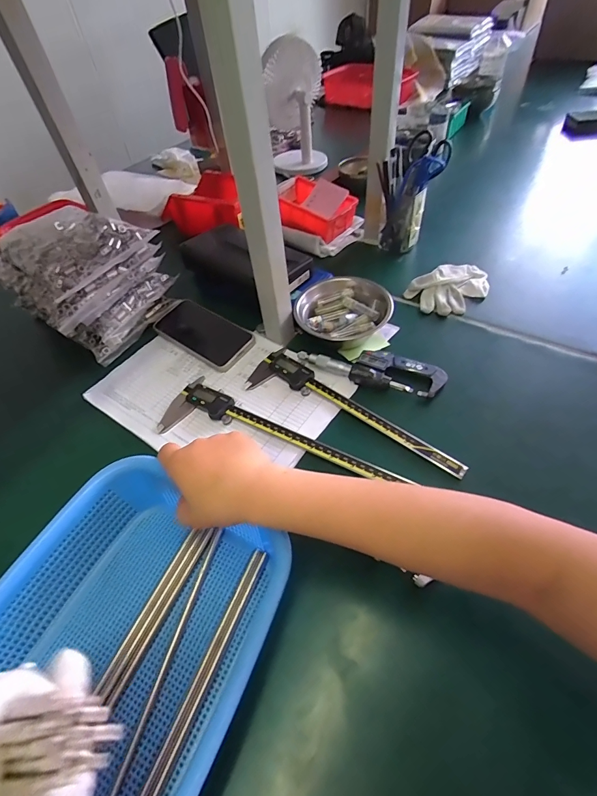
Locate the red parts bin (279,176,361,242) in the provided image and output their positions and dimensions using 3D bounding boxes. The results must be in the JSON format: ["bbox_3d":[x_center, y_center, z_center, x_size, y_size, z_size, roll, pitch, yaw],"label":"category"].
[{"bbox_3d":[0.025,-0.354,0.716,0.140,0.060,0.108,36,64,28],"label":"red parts bin"}]

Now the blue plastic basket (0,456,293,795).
[{"bbox_3d":[-0.146,0.197,0.296,0.207,0.095,0.266,20,58,14],"label":"blue plastic basket"}]

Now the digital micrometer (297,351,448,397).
[{"bbox_3d":[0.094,-0.040,0.498,0.185,0.020,0.052,13,54,15],"label":"digital micrometer"}]

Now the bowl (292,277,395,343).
[{"bbox_3d":[0.062,-0.117,0.533,0.125,0.057,0.104,-37,58,-20],"label":"bowl"}]

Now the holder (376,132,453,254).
[{"bbox_3d":[0.186,-0.338,0.633,0.094,0.150,0.081,17,57,18],"label":"holder"}]

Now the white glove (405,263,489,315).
[{"bbox_3d":[0.238,-0.171,0.585,0.126,0.023,0.087,-25,53,-14],"label":"white glove"}]

